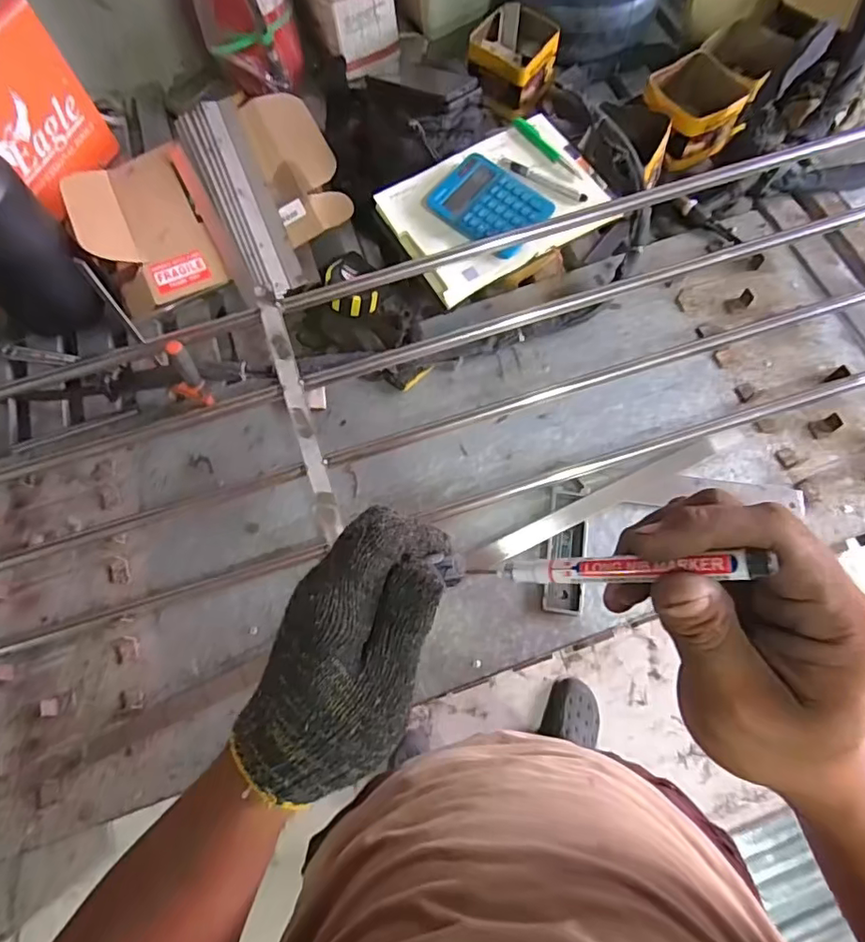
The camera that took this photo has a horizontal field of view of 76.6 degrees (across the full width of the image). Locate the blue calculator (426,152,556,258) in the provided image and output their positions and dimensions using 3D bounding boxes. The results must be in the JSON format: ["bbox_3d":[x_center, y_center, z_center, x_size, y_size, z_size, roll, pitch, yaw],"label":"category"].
[{"bbox_3d":[0.074,-0.355,0.726,0.149,0.016,0.107,36,75,15],"label":"blue calculator"}]

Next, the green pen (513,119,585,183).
[{"bbox_3d":[0.160,-0.448,0.762,0.020,0.010,0.140,-33,71,-9],"label":"green pen"}]

